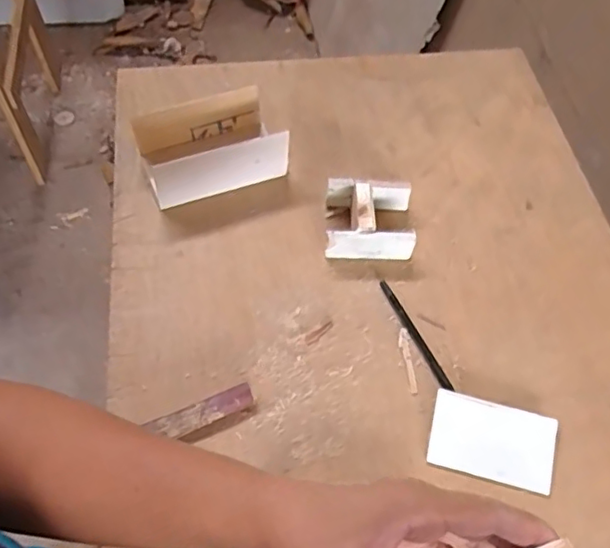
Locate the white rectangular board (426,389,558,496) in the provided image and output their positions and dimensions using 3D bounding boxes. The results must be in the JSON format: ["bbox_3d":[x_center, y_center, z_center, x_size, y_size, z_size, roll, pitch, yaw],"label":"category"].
[{"bbox_3d":[0.161,0.142,0.515,0.104,0.004,0.070,14,60,7],"label":"white rectangular board"}]

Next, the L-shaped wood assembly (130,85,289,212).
[{"bbox_3d":[-0.101,-0.137,0.645,0.141,0.067,0.084,-18,61,-16],"label":"L-shaped wood assembly"}]

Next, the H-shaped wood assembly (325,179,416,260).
[{"bbox_3d":[0.066,-0.057,0.615,0.088,0.042,0.077,3,57,-3],"label":"H-shaped wood assembly"}]

